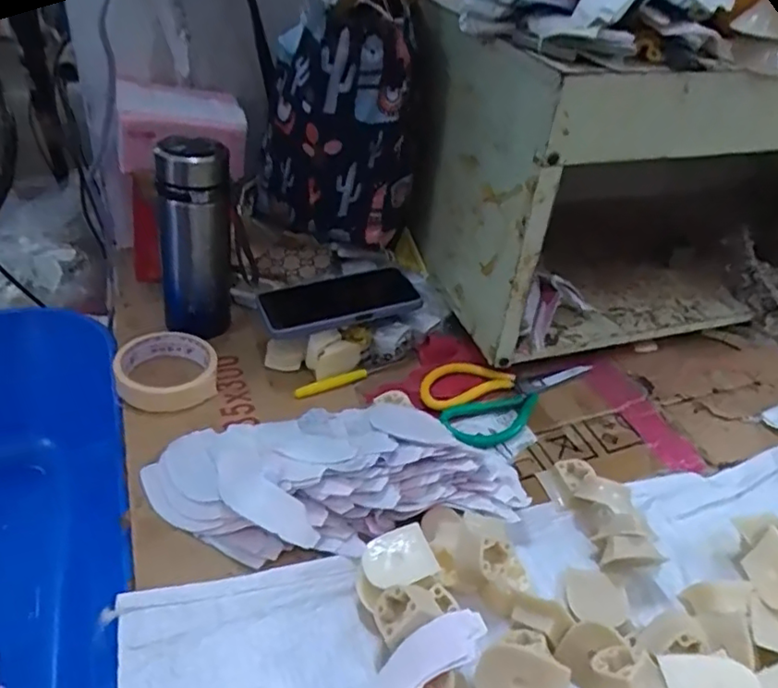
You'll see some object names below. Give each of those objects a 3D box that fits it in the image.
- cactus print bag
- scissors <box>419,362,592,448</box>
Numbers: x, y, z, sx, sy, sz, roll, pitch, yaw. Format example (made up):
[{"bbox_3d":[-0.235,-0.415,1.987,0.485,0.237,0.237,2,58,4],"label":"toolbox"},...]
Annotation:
[{"bbox_3d":[-0.052,-0.214,0.622,0.159,0.229,0.092,-3,39,-15],"label":"cactus print bag"},{"bbox_3d":[0.123,0.043,0.627,0.180,0.020,0.100,-19,45,-31],"label":"scissors"}]

